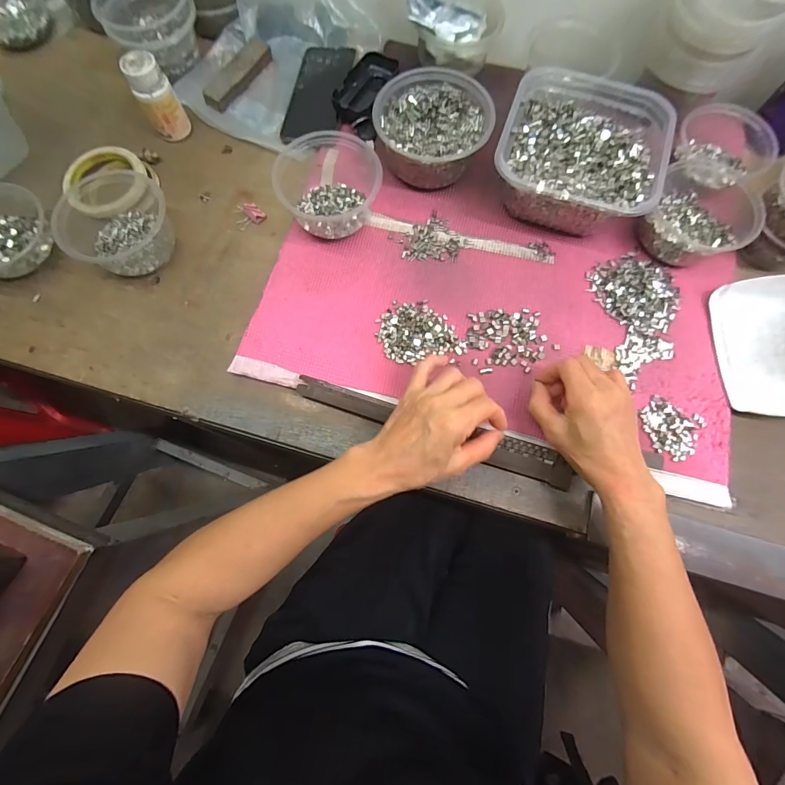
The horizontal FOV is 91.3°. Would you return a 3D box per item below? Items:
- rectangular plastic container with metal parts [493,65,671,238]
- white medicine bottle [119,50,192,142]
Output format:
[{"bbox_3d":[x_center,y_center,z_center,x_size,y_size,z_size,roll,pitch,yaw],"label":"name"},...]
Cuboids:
[{"bbox_3d":[0.211,-0.275,0.447,0.170,0.072,0.172,18,78,5],"label":"rectangular plastic container with metal parts"},{"bbox_3d":[-0.291,-0.364,0.479,0.042,0.085,0.036,-21,78,-4],"label":"white medicine bottle"}]

